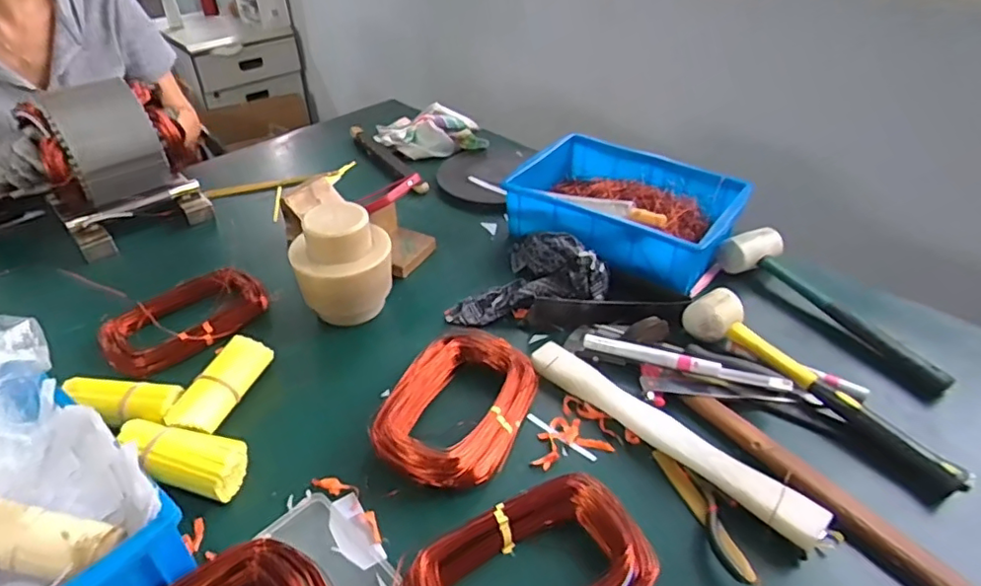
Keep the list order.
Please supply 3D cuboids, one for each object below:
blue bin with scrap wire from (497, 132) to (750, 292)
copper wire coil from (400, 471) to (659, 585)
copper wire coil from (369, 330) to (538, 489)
[{"bbox_3d":[0.187,-0.123,0.822,0.296,0.082,0.215,23,44,26],"label":"blue bin with scrap wire"},{"bbox_3d":[0.026,0.211,0.437,0.193,0.039,0.108,-18,42,-22],"label":"copper wire coil"},{"bbox_3d":[-0.030,0.106,0.563,0.120,0.050,0.171,16,41,18],"label":"copper wire coil"}]

